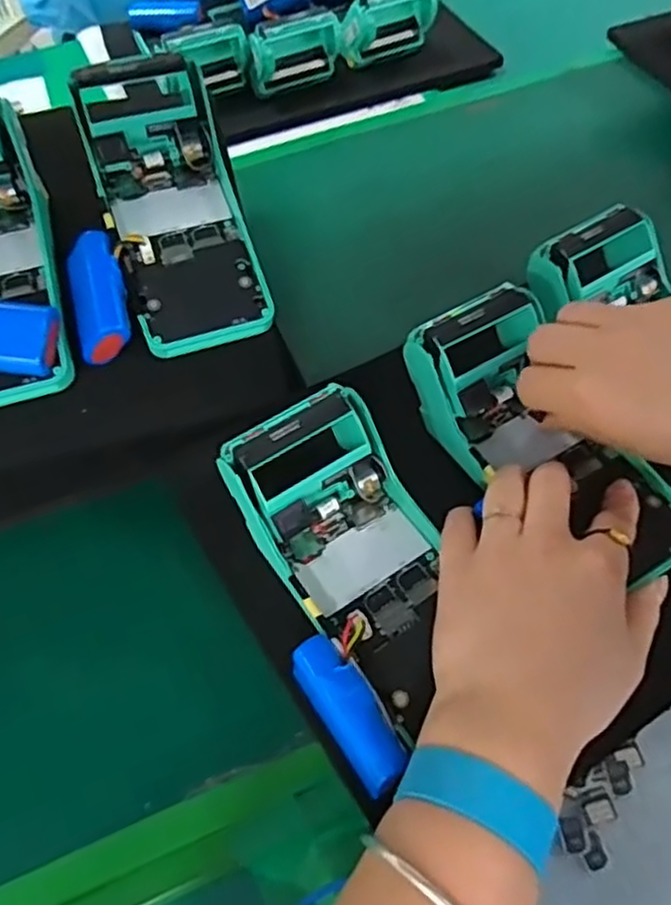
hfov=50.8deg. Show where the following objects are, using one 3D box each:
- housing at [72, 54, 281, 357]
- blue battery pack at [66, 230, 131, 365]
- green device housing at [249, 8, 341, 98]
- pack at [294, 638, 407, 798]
[{"bbox_3d":[-0.092,-0.140,0.405,0.077,0.051,0.174,-16,81,-14],"label":"housing"},{"bbox_3d":[-0.130,-0.086,0.388,0.016,0.032,0.072,3,63,-47],"label":"blue battery pack"},{"bbox_3d":[-0.036,-0.355,0.626,0.080,0.067,0.034,-30,59,-23],"label":"green device housing"},{"bbox_3d":[0.006,0.111,0.304,0.022,0.019,0.068,-26,57,-20],"label":"pack"}]

